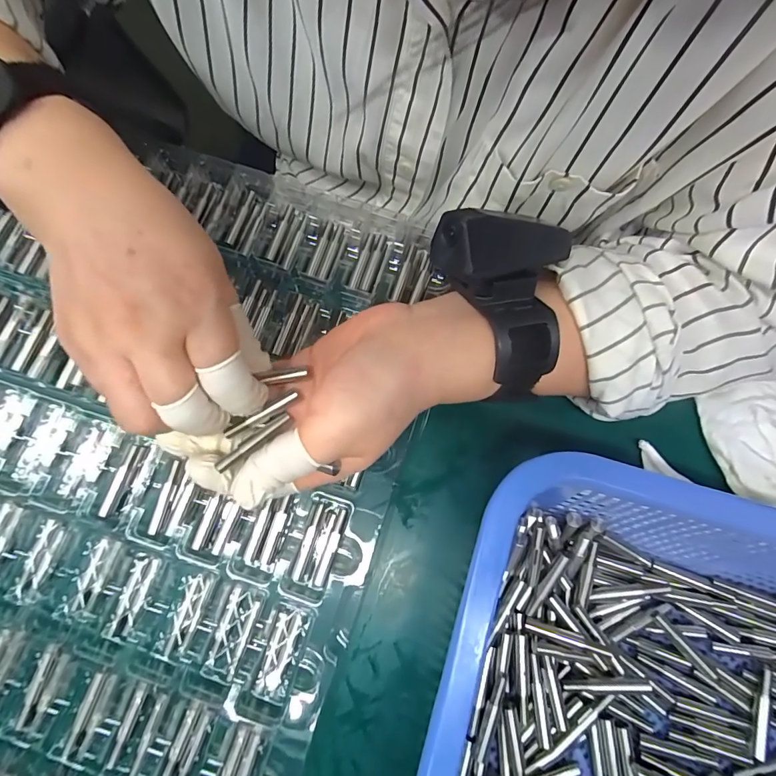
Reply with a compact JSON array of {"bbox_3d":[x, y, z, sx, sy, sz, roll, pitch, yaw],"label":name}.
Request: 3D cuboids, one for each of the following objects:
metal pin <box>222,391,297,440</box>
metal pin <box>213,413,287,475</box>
[{"bbox_3d":[-0.065,0.014,0.219,0.038,0.004,0.004,-32,79,-3],"label":"metal pin"},{"bbox_3d":[-0.067,0.026,0.215,0.039,0.004,0.004,-40,80,-21],"label":"metal pin"}]

